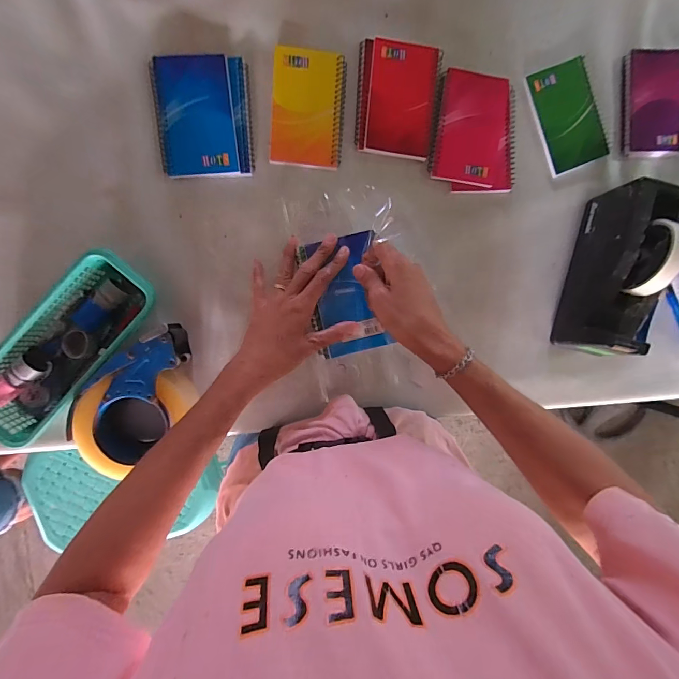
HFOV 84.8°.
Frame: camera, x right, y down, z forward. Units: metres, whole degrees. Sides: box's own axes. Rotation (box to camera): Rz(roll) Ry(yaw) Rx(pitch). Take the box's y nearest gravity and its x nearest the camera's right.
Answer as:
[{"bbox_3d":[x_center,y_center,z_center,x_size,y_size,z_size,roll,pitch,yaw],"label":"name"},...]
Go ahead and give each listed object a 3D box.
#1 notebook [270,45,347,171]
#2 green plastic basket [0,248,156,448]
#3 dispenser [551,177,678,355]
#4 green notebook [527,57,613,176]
[{"bbox_3d":[-0.036,-0.271,0.438,0.084,0.005,0.128,3,96,-7],"label":"notebook"},{"bbox_3d":[-0.304,0.006,0.416,0.091,0.049,0.227,42,90,-9],"label":"green plastic basket"},{"bbox_3d":[0.348,-0.080,0.455,0.072,0.116,0.202,10,95,-8],"label":"dispenser"},{"bbox_3d":[0.302,-0.293,0.487,0.089,0.010,0.130,-20,98,-5],"label":"green notebook"}]

